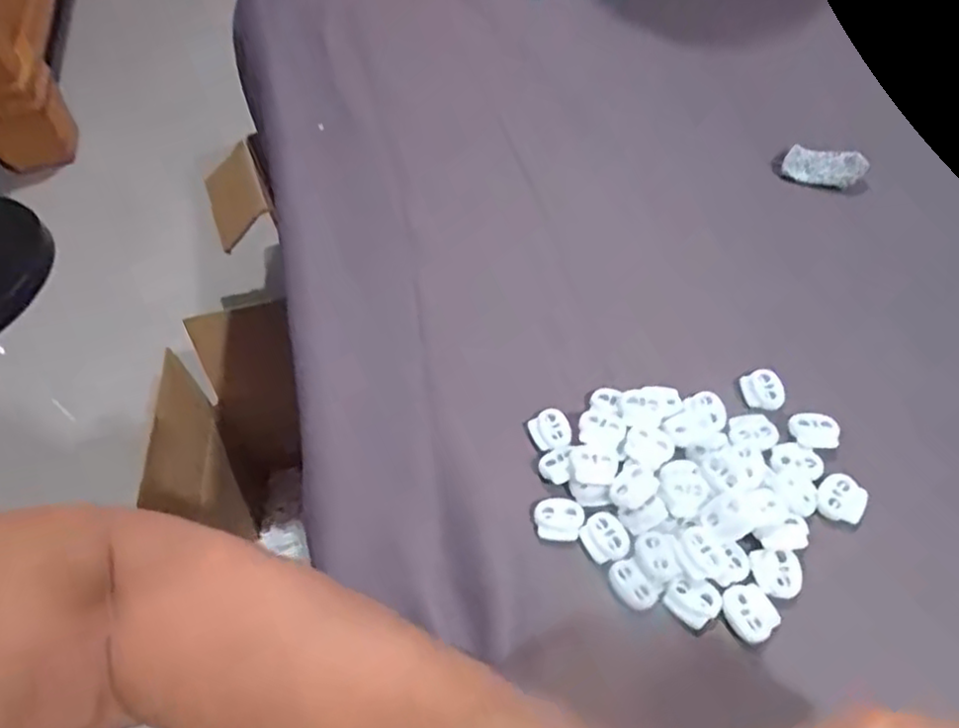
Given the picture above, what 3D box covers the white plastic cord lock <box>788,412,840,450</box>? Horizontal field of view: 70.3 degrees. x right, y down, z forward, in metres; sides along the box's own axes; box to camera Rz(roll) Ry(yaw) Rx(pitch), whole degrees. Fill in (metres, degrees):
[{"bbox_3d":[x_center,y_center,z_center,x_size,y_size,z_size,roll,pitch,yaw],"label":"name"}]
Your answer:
[{"bbox_3d":[0.158,0.031,0.321,0.022,0.004,0.018,1,54,6],"label":"white plastic cord lock"}]

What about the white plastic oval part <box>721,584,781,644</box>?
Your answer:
[{"bbox_3d":[0.110,0.100,0.275,0.020,0.004,0.022,-22,55,-11],"label":"white plastic oval part"}]

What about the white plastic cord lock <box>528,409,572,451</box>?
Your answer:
[{"bbox_3d":[0.036,0.033,0.337,0.020,0.004,0.021,-23,55,-11],"label":"white plastic cord lock"}]

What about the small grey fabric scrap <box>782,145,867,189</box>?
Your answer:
[{"bbox_3d":[0.217,-0.124,0.428,0.046,0.015,0.021,21,59,20],"label":"small grey fabric scrap"}]

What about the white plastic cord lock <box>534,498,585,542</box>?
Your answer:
[{"bbox_3d":[0.036,0.070,0.310,0.022,0.006,0.018,5,54,9],"label":"white plastic cord lock"}]

